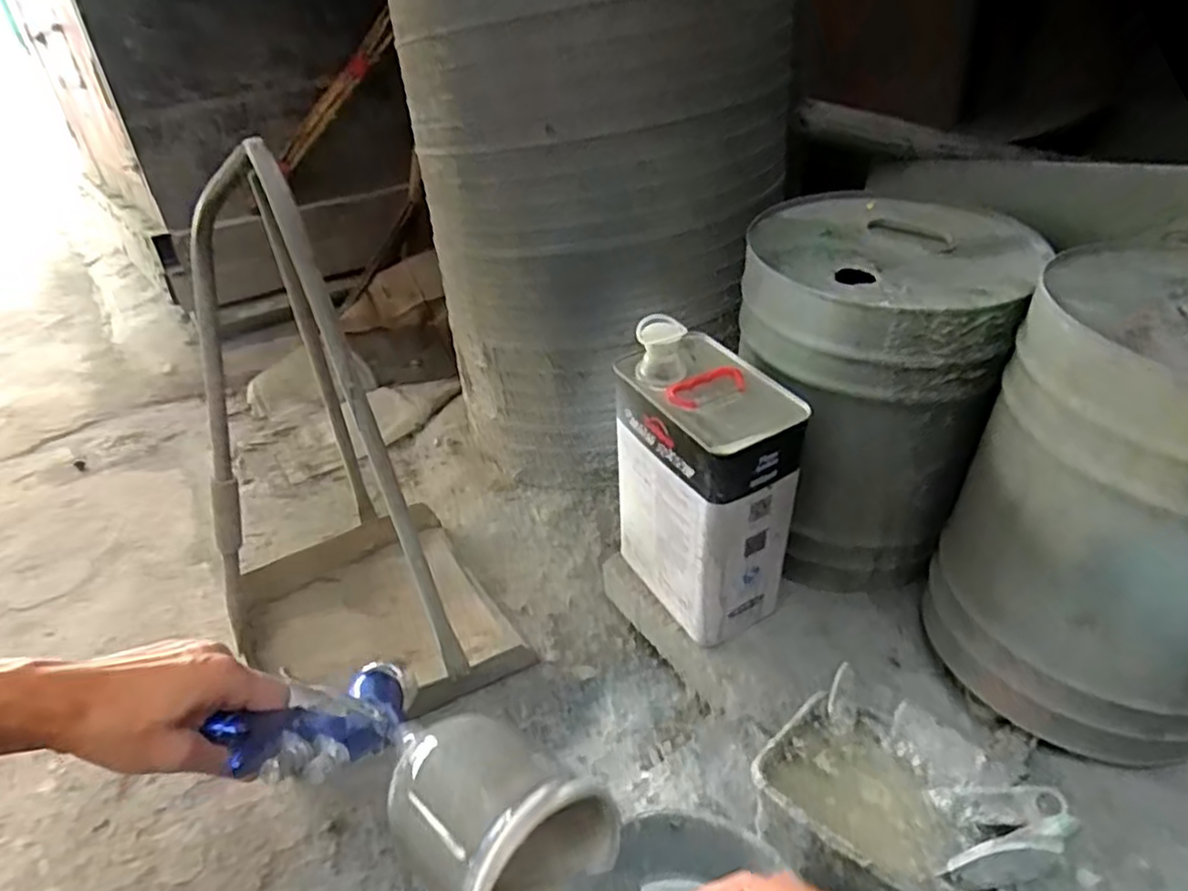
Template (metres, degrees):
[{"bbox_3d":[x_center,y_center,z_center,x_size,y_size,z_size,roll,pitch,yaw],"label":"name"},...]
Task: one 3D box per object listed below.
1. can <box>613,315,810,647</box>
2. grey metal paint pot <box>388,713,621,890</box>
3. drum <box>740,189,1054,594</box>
[{"bbox_3d":[0.104,0.035,0.696,0.107,0.284,0.183,-21,35,-24],"label":"can"},{"bbox_3d":[-0.055,0.219,0.403,0.092,0.101,0.122,-38,25,-27],"label":"grey metal paint pot"},{"bbox_3d":[0.284,-0.043,0.741,0.261,0.351,0.241,-2,32,5],"label":"drum"}]

